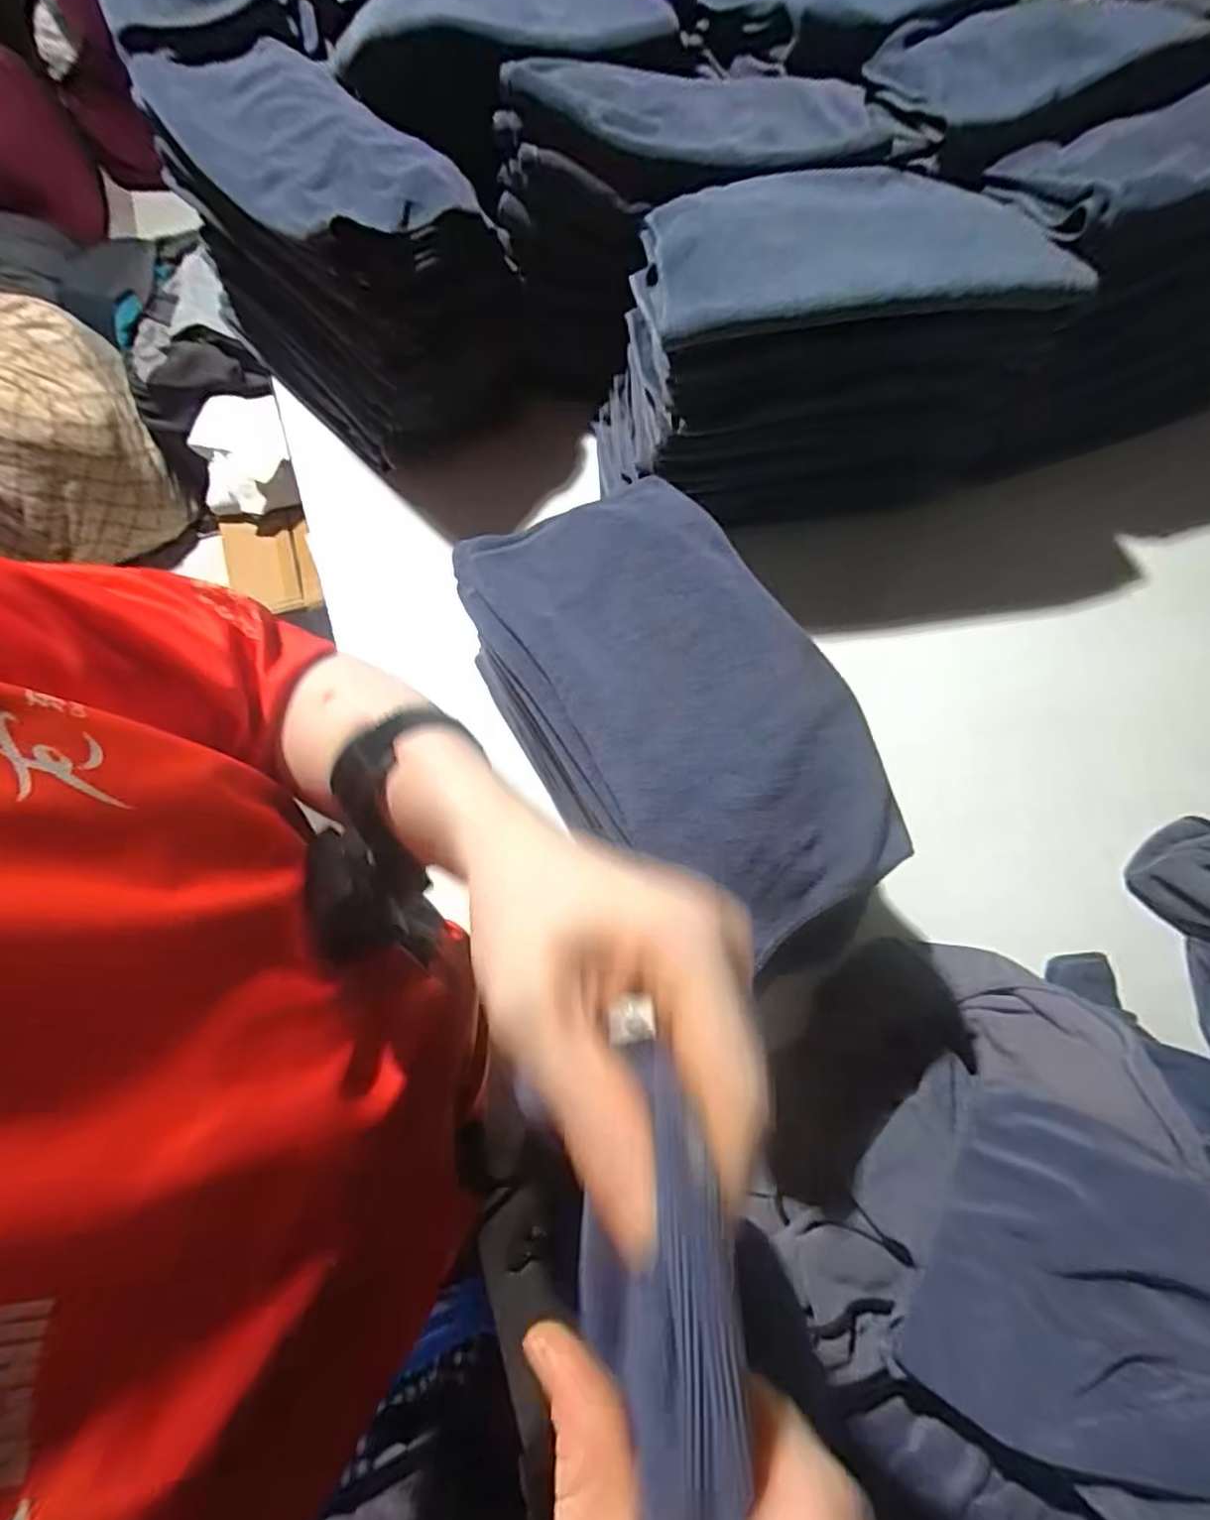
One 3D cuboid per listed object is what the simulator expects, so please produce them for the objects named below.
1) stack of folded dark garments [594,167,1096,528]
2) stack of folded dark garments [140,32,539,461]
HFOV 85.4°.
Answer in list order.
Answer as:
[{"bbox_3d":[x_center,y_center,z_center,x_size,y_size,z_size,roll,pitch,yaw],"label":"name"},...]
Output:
[{"bbox_3d":[0.208,-0.384,0.640,0.406,0.236,0.177,-3,69,0],"label":"stack of folded dark garments"},{"bbox_3d":[-0.274,-0.526,0.698,0.384,0.222,0.198,43,75,15],"label":"stack of folded dark garments"}]

